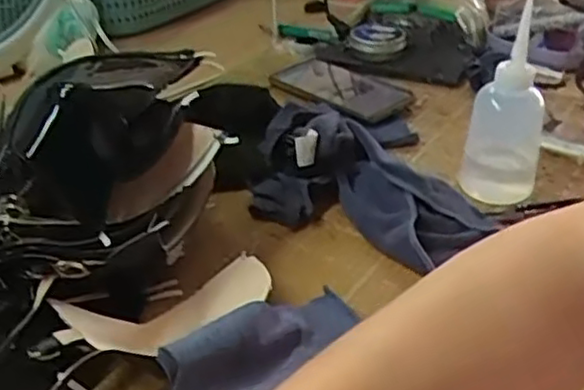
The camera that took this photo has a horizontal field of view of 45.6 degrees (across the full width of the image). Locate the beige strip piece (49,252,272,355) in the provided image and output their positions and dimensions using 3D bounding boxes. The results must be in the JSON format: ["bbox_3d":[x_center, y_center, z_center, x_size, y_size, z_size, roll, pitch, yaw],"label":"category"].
[{"bbox_3d":[-0.081,0.076,0.469,0.142,0.039,0.057,-15,35,-20],"label":"beige strip piece"}]

